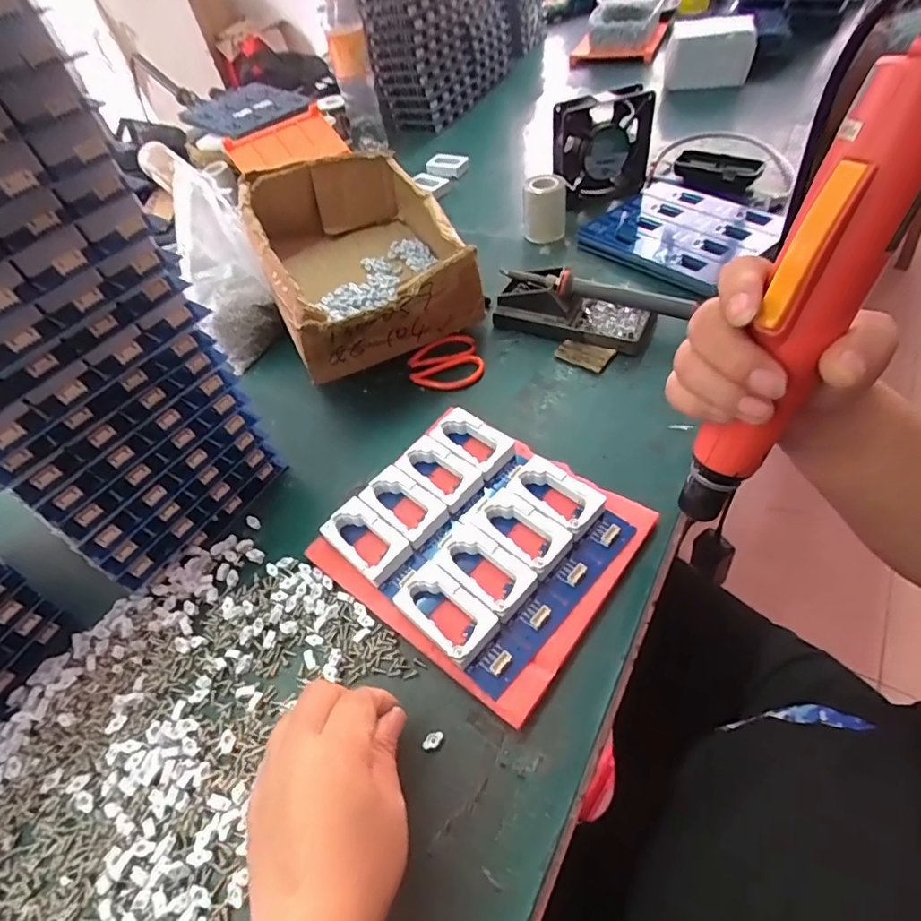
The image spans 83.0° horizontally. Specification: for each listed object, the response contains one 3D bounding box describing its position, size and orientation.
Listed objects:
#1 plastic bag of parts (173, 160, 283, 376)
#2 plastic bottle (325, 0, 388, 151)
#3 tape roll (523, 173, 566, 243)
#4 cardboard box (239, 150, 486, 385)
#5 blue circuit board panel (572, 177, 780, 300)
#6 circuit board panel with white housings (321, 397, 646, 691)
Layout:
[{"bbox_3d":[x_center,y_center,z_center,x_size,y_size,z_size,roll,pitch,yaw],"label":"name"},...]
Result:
[{"bbox_3d":[-0.278,-0.222,0.590,0.091,0.158,0.162,-31,55,-15],"label":"plastic bag of parts"},{"bbox_3d":[-0.181,-0.660,0.885,0.066,0.227,0.066,-19,51,-6],"label":"plastic bottle"},{"bbox_3d":[0.104,-0.316,0.651,0.043,0.065,0.043,-5,51,6],"label":"tape roll"},{"bbox_3d":[-0.110,-0.226,0.583,0.203,0.112,0.273,-25,53,-11],"label":"cardboard box"},{"bbox_3d":[0.260,-0.273,0.619,0.160,0.028,0.189,-40,56,-21],"label":"blue circuit board panel"},{"bbox_3d":[0.010,0.053,0.404,0.185,0.029,0.162,33,63,30],"label":"circuit board panel with white housings"}]

